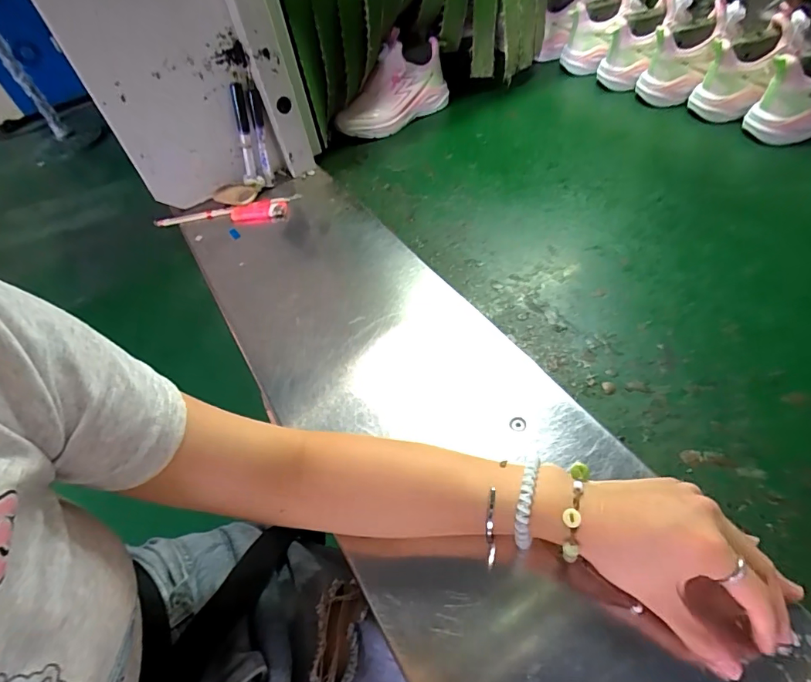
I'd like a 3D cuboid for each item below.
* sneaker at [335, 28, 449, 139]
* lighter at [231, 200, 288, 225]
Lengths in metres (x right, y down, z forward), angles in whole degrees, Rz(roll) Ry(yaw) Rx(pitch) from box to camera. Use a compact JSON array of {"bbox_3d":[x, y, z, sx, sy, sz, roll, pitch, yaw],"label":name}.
[{"bbox_3d":[-0.019,-0.434,0.785,0.072,0.120,0.209,31,62,31],"label":"sneaker"},{"bbox_3d":[-0.213,-0.188,0.668,0.088,0.019,0.032,-6,49,6],"label":"lighter"}]

